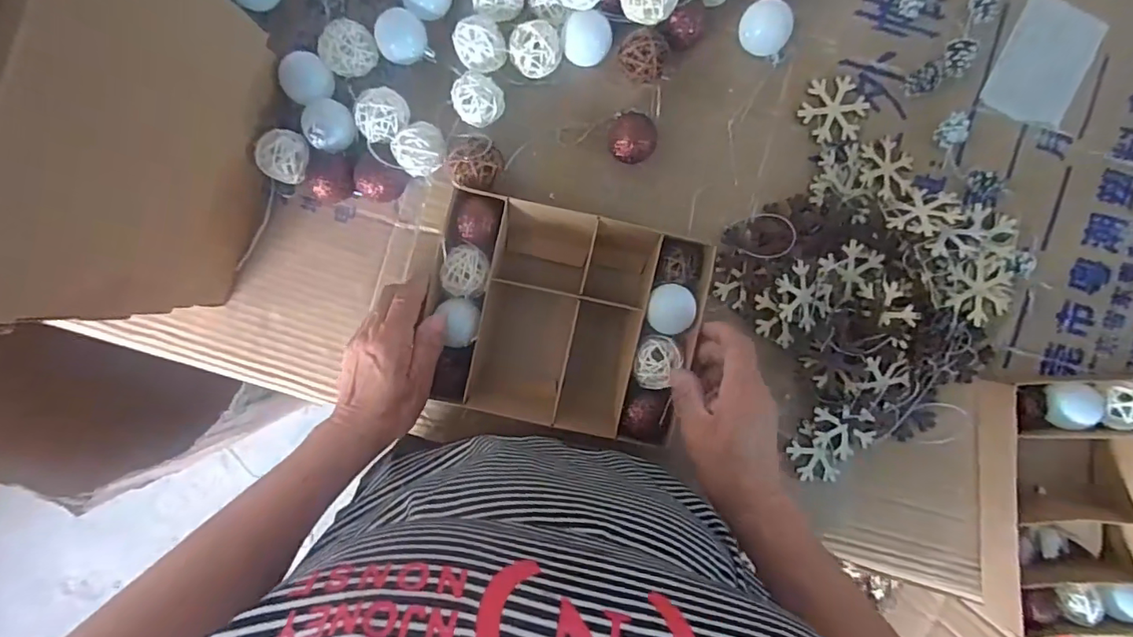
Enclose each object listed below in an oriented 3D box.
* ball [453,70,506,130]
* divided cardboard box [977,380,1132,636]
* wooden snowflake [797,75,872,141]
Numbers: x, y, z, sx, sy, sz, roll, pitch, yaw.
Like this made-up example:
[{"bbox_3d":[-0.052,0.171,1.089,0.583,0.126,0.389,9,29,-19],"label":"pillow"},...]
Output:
[{"bbox_3d":[-0.067,-0.169,0.410,0.038,0.037,0.036,0,94,-3],"label":"ball"},{"bbox_3d":[0.437,0.155,0.438,0.173,0.057,0.213,-5,94,-3],"label":"divided cardboard box"},{"bbox_3d":[0.217,-0.170,0.429,0.055,0.007,0.050,0,94,-3],"label":"wooden snowflake"}]

